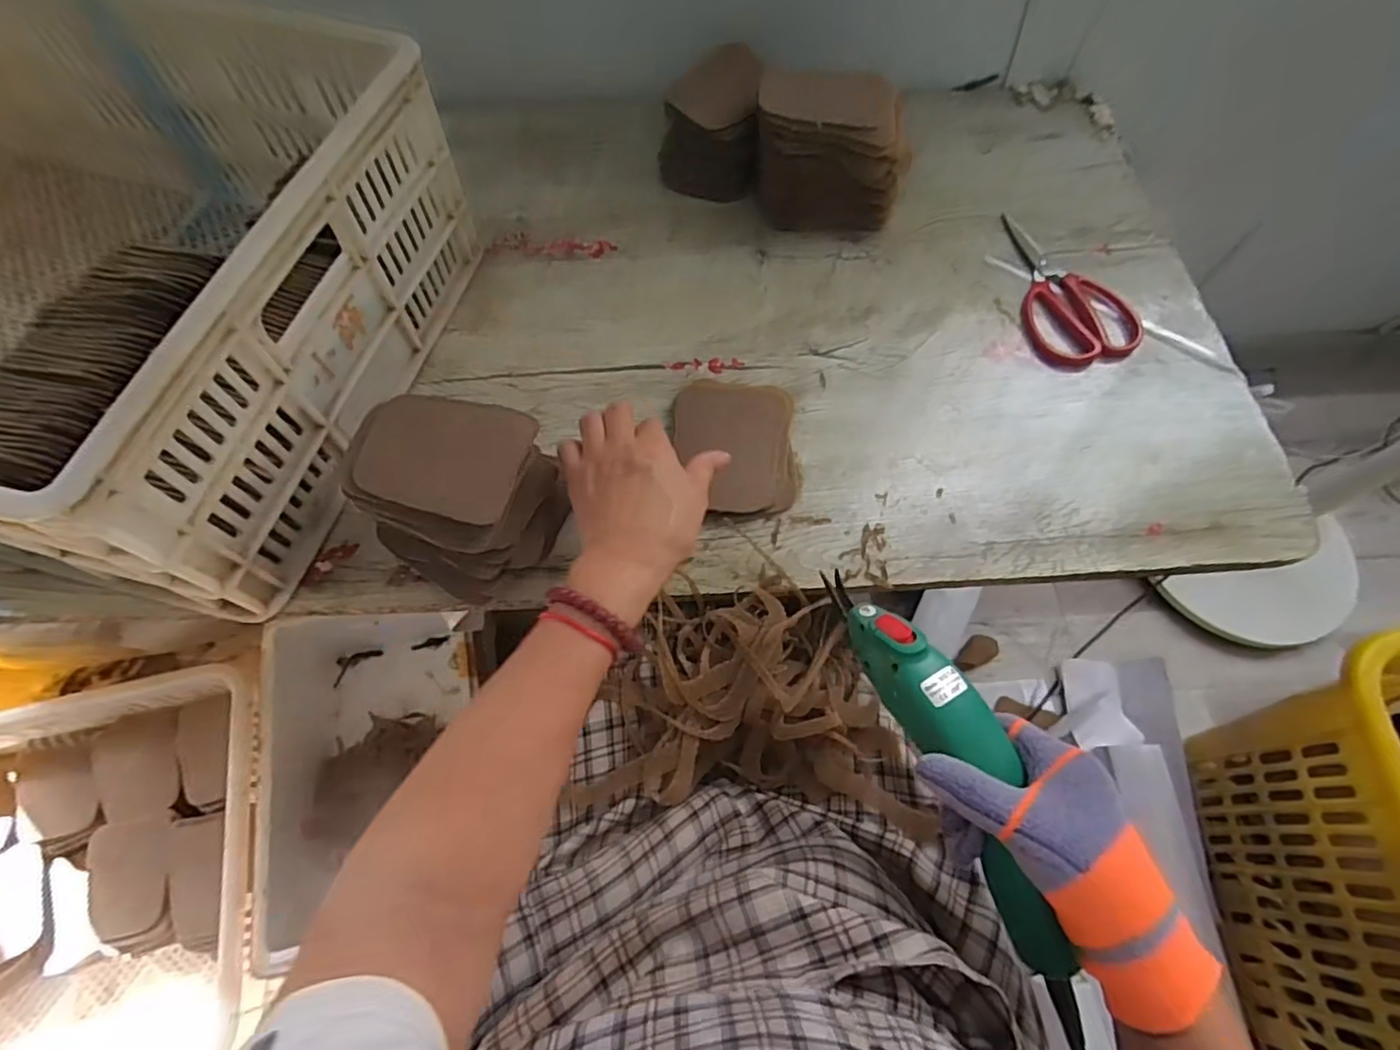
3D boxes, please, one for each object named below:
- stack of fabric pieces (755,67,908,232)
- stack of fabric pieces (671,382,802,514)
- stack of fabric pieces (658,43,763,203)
[{"bbox_3d":[0.126,-0.350,0.615,0.141,0.123,0.066,1,64,0],"label":"stack of fabric pieces"},{"bbox_3d":[0.031,-0.070,0.529,0.099,0.021,0.131,-3,64,-2],"label":"stack of fabric pieces"},{"bbox_3d":[0.009,-0.400,0.641,0.098,0.097,0.103,3,64,1],"label":"stack of fabric pieces"}]

